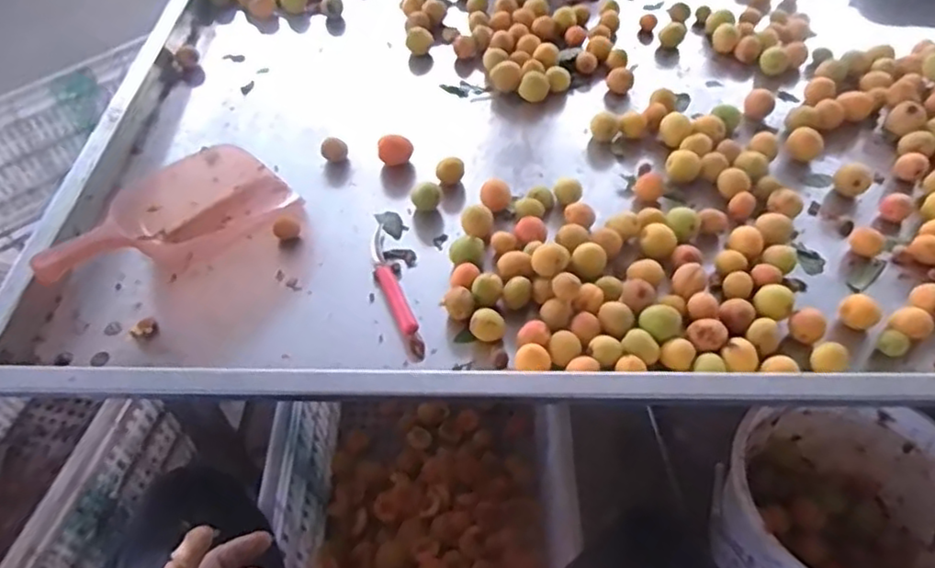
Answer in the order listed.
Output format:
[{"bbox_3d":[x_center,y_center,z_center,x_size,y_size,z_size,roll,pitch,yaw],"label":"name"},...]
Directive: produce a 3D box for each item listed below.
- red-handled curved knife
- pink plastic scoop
[{"bbox_3d":[-0.087,0.002,0.750,0.026,0.021,0.196,-17,54,-11],"label":"red-handled curved knife"},{"bbox_3d":[-0.374,-0.094,0.810,0.292,0.080,0.172,-31,58,-20],"label":"pink plastic scoop"}]

